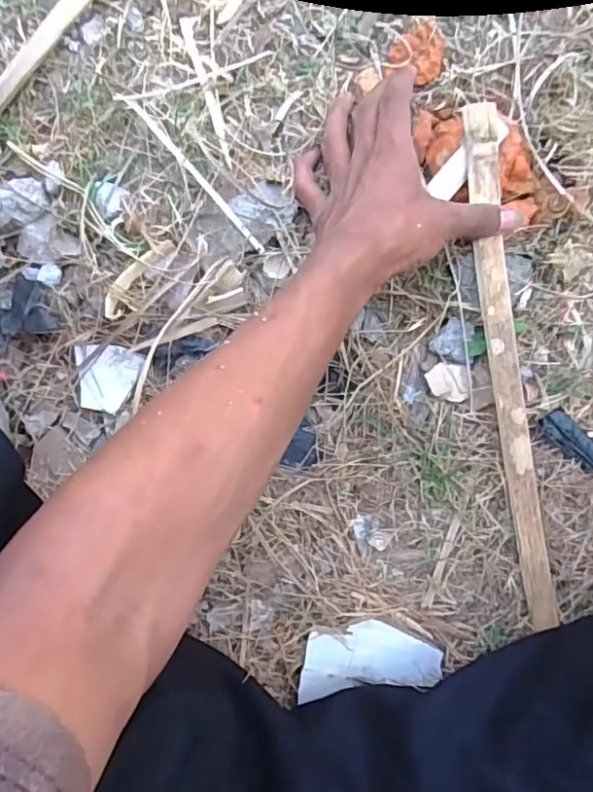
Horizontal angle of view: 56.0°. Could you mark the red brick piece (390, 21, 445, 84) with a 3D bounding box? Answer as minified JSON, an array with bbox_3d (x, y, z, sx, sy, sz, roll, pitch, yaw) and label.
[{"bbox_3d":[0.087,-0.241,0.394,0.035,0.020,0.031,26,91,1],"label":"red brick piece"}]

